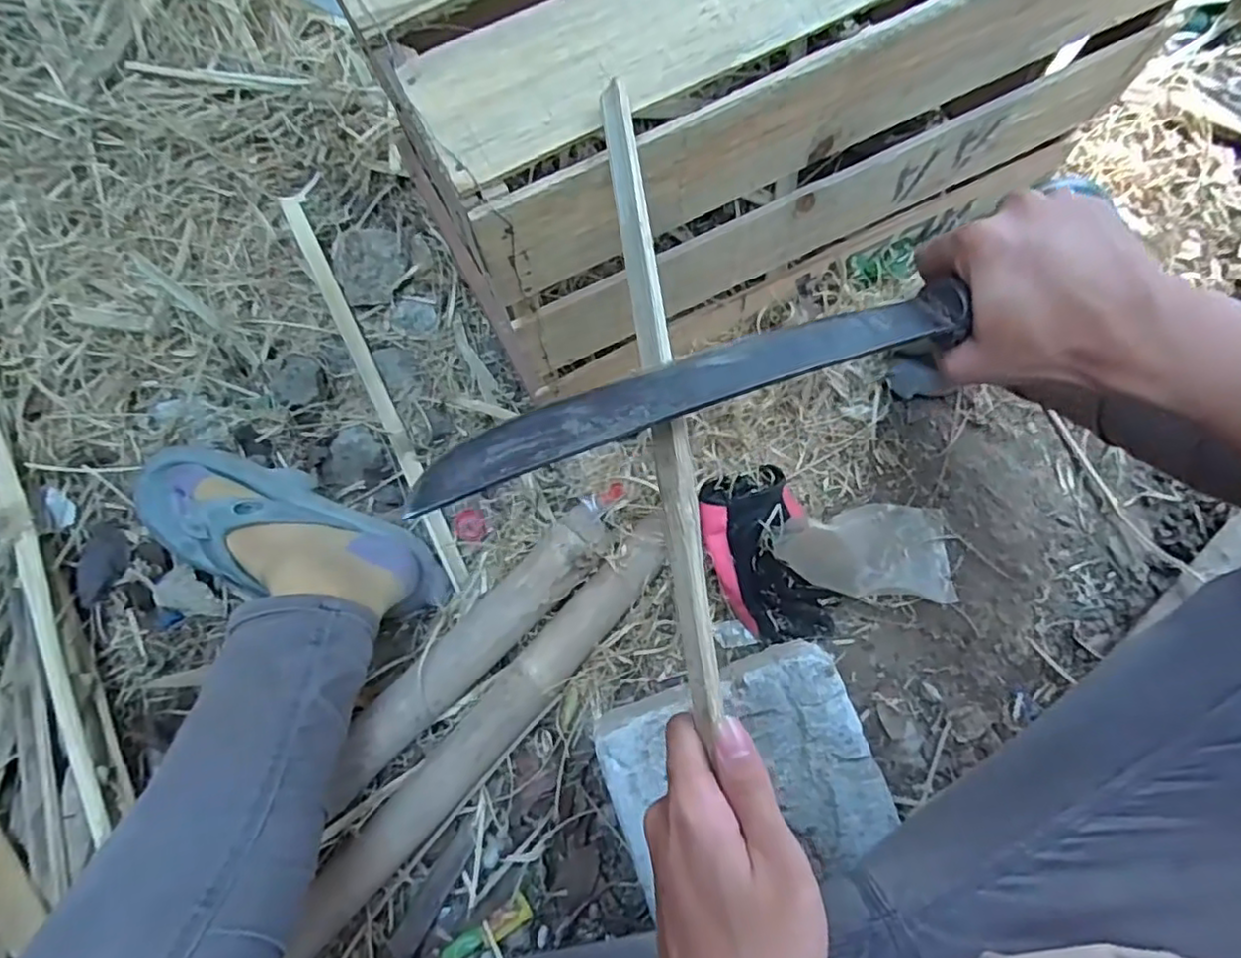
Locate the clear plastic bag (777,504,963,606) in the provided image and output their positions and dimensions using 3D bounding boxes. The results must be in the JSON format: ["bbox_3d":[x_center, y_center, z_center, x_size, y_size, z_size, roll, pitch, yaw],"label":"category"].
[{"bbox_3d":[0.230,0.064,0.597,0.175,0.039,0.091,4,72,-12],"label":"clear plastic bag"}]

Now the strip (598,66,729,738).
[{"bbox_3d":[0.020,-0.046,0.323,0.016,0.012,0.320,-8,82,-1],"label":"strip"}]

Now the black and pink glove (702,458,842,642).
[{"bbox_3d":[0.137,0.073,0.602,0.101,0.054,0.158,-17,74,-2],"label":"black and pink glove"}]

